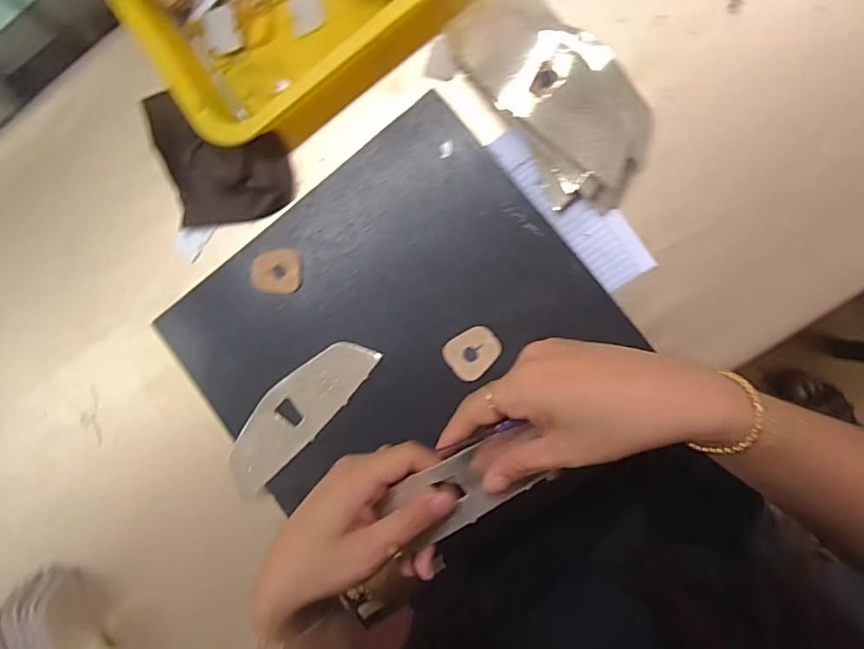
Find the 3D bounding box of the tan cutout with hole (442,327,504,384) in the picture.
[{"bbox_3d":[0.032,0.021,0.408,0.040,0.005,0.035,-40,86,7],"label":"tan cutout with hole"}]

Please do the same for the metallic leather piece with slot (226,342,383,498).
[{"bbox_3d":[-0.109,0.070,0.430,0.050,0.004,0.154,43,96,4],"label":"metallic leather piece with slot"}]

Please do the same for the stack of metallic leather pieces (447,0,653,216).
[{"bbox_3d":[0.093,-0.174,0.396,0.094,0.049,0.184,-34,86,8],"label":"stack of metallic leather pieces"}]

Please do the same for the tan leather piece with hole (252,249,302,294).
[{"bbox_3d":[-0.124,-0.043,0.427,0.040,0.004,0.035,2,88,3],"label":"tan leather piece with hole"}]

